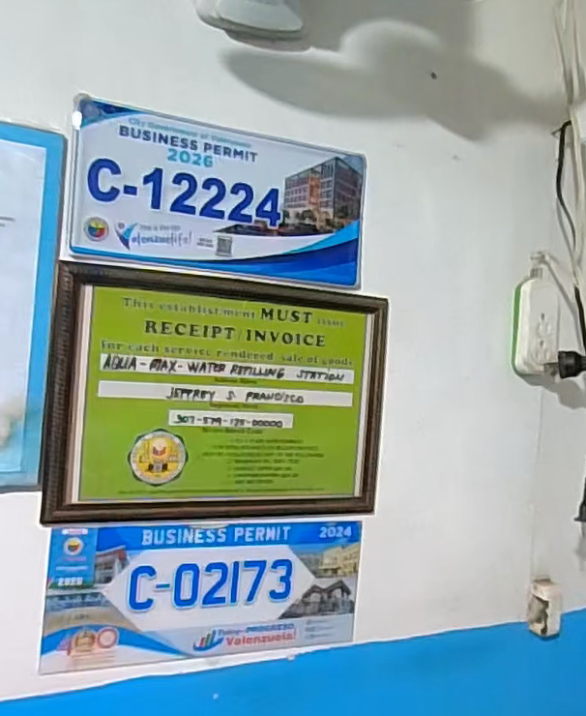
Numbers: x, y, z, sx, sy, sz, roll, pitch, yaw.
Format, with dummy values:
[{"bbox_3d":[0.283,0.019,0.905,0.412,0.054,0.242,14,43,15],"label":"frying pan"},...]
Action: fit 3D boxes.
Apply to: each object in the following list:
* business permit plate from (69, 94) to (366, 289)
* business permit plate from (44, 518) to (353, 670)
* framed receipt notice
[{"bbox_3d":[-0.060,-0.152,0.583,0.280,0.137,0.008,3,0,-22],"label":"business permit plate"},{"bbox_3d":[-0.073,0.224,0.589,0.303,0.127,0.004,5,-1,-22],"label":"business permit plate"},{"bbox_3d":[-0.058,0.039,0.586,0.323,0.222,0.011,3,0,-23],"label":"framed receipt notice"}]

